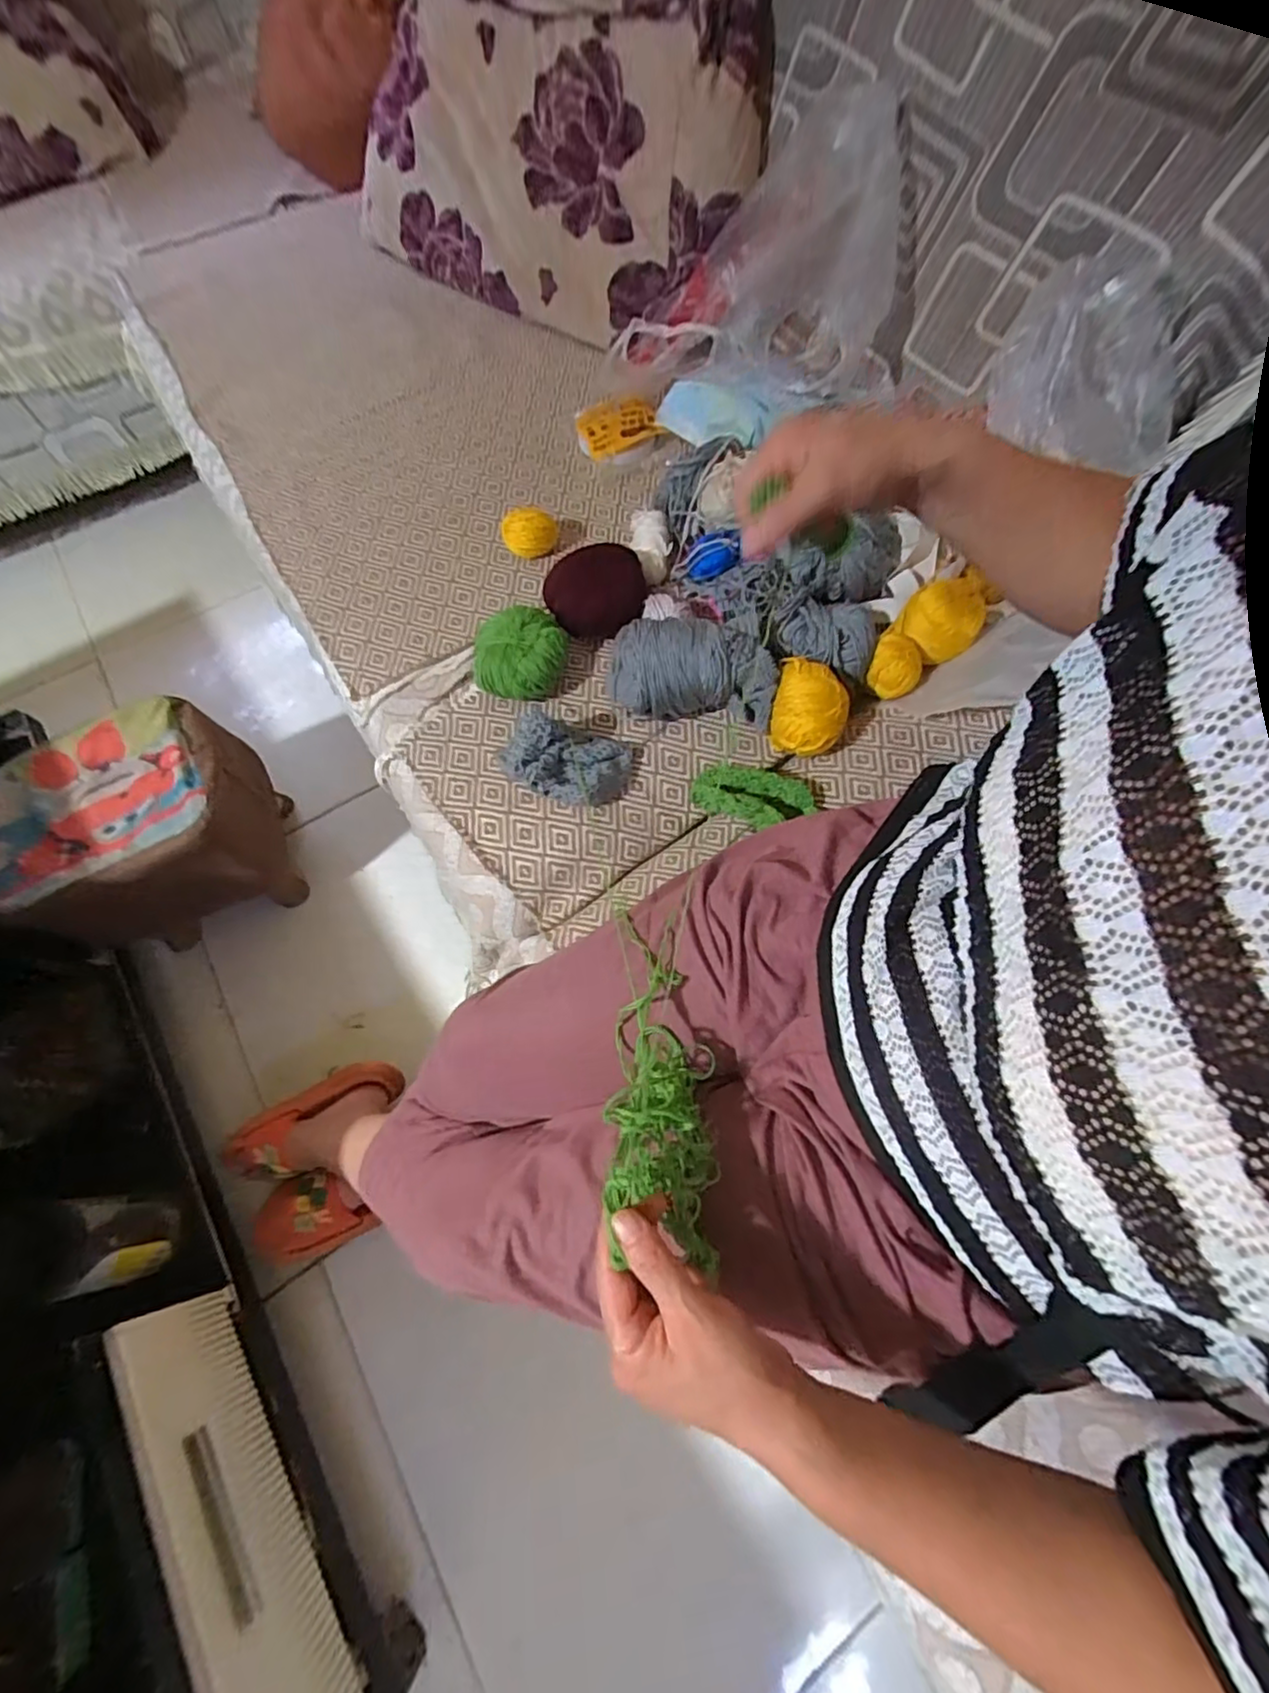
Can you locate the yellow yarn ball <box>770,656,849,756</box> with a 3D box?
[{"bbox_3d":[0.166,-0.128,0.569,0.068,0.062,0.084,15,66,8],"label":"yellow yarn ball"}]

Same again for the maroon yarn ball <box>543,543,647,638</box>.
[{"bbox_3d":[-0.042,-0.274,0.641,0.104,0.062,0.078,-8,65,-2],"label":"maroon yarn ball"}]

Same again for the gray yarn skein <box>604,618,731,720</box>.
[{"bbox_3d":[0.035,-0.173,0.582,0.122,0.073,0.085,-6,65,-1],"label":"gray yarn skein"}]

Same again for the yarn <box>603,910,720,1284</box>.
[{"bbox_3d":[0.017,0.145,0.395,0.066,0.074,0.215,-3,44,0],"label":"yarn"}]

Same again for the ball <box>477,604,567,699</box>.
[{"bbox_3d":[-0.115,-0.192,0.597,0.087,0.052,0.083,-1,65,1],"label":"ball"}]

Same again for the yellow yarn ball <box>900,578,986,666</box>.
[{"bbox_3d":[0.312,-0.230,0.604,0.069,0.059,0.057,34,70,16],"label":"yellow yarn ball"}]

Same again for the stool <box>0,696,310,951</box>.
[{"bbox_3d":[-0.655,-0.011,0.823,0.273,0.234,0.239,-27,67,-11],"label":"stool"}]

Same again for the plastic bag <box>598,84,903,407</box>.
[{"bbox_3d":[0.152,-0.707,0.732,0.348,0.202,0.307,15,66,8],"label":"plastic bag"}]

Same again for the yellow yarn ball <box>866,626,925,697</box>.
[{"bbox_3d":[0.261,-0.181,0.590,0.049,0.042,0.045,-1,65,1],"label":"yellow yarn ball"}]

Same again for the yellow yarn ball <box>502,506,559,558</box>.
[{"bbox_3d":[-0.121,-0.364,0.687,0.064,0.047,0.048,-18,66,-7],"label":"yellow yarn ball"}]

